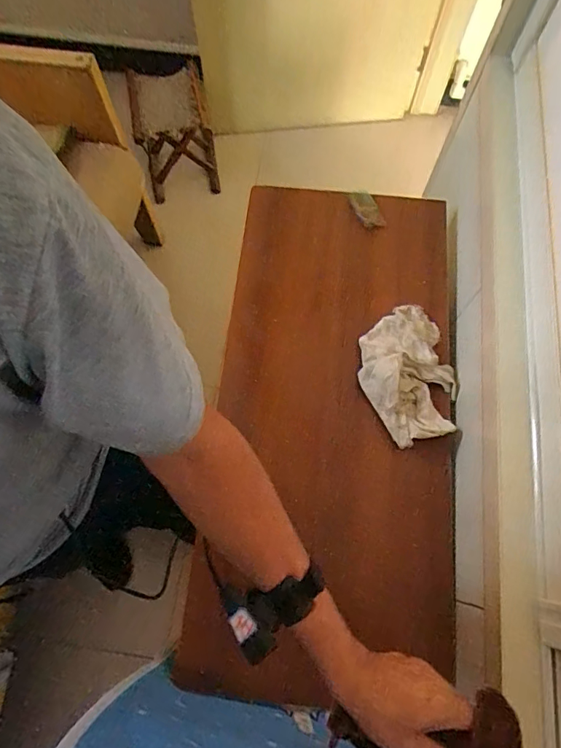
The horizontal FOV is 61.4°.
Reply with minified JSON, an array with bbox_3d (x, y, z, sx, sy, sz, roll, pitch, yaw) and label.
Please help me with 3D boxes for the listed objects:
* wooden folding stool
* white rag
[{"bbox_3d":[-0.379,-0.868,1.683,0.268,0.269,0.295,-12,70,-6],"label":"wooden folding stool"},{"bbox_3d":[0.220,-0.002,0.816,0.169,0.063,0.238,-17,70,-7],"label":"white rag"}]

